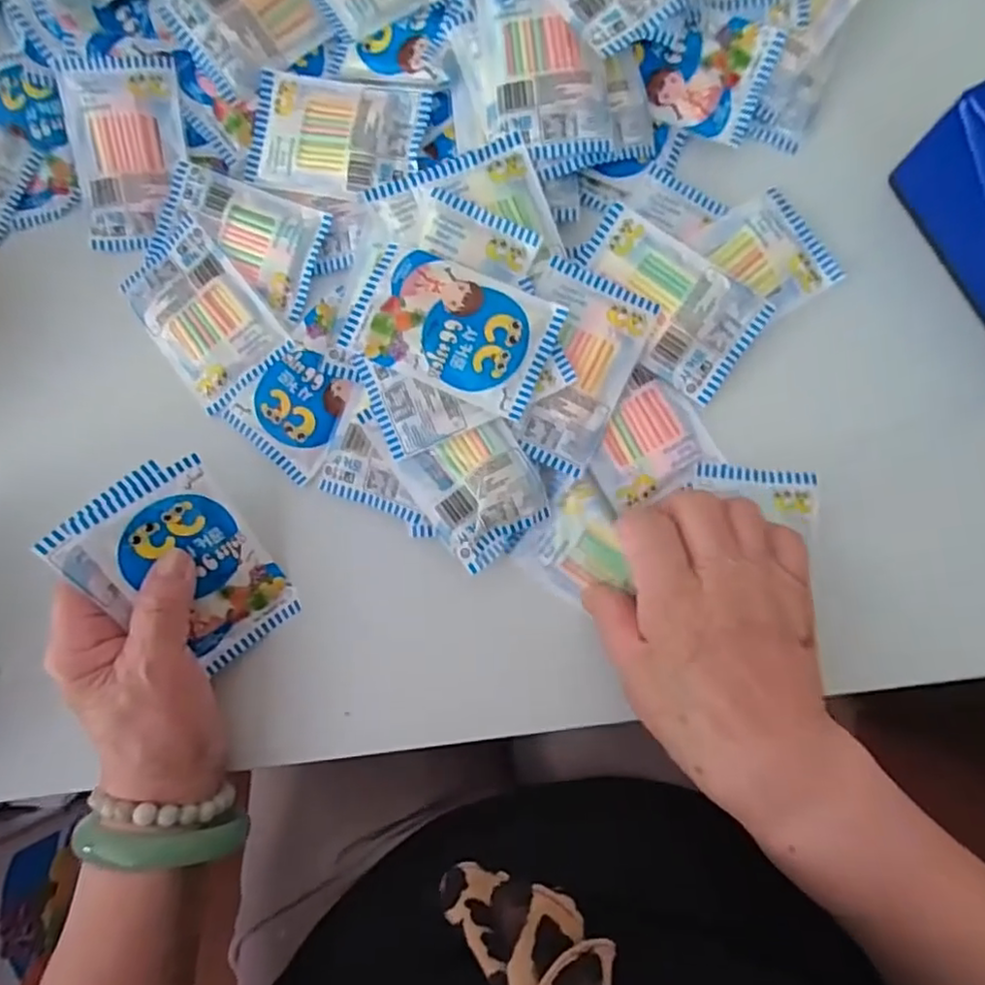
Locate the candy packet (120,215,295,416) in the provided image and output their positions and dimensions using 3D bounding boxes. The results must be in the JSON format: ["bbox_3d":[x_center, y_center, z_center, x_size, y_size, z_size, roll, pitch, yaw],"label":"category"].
[{"bbox_3d":[-0.168,-0.103,0.368,0.062,0.009,0.099,-38,82,-1],"label":"candy packet"}]

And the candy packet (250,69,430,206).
[{"bbox_3d":[-0.090,-0.203,0.356,0.100,0.007,0.065,15,85,6],"label":"candy packet"}]

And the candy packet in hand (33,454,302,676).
[{"bbox_3d":[-0.153,0.041,0.319,0.072,0.010,0.105,-42,121,-20],"label":"candy packet in hand"}]

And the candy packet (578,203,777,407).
[{"bbox_3d":[0.091,-0.102,0.339,0.101,0.007,0.062,37,87,7],"label":"candy packet"}]

